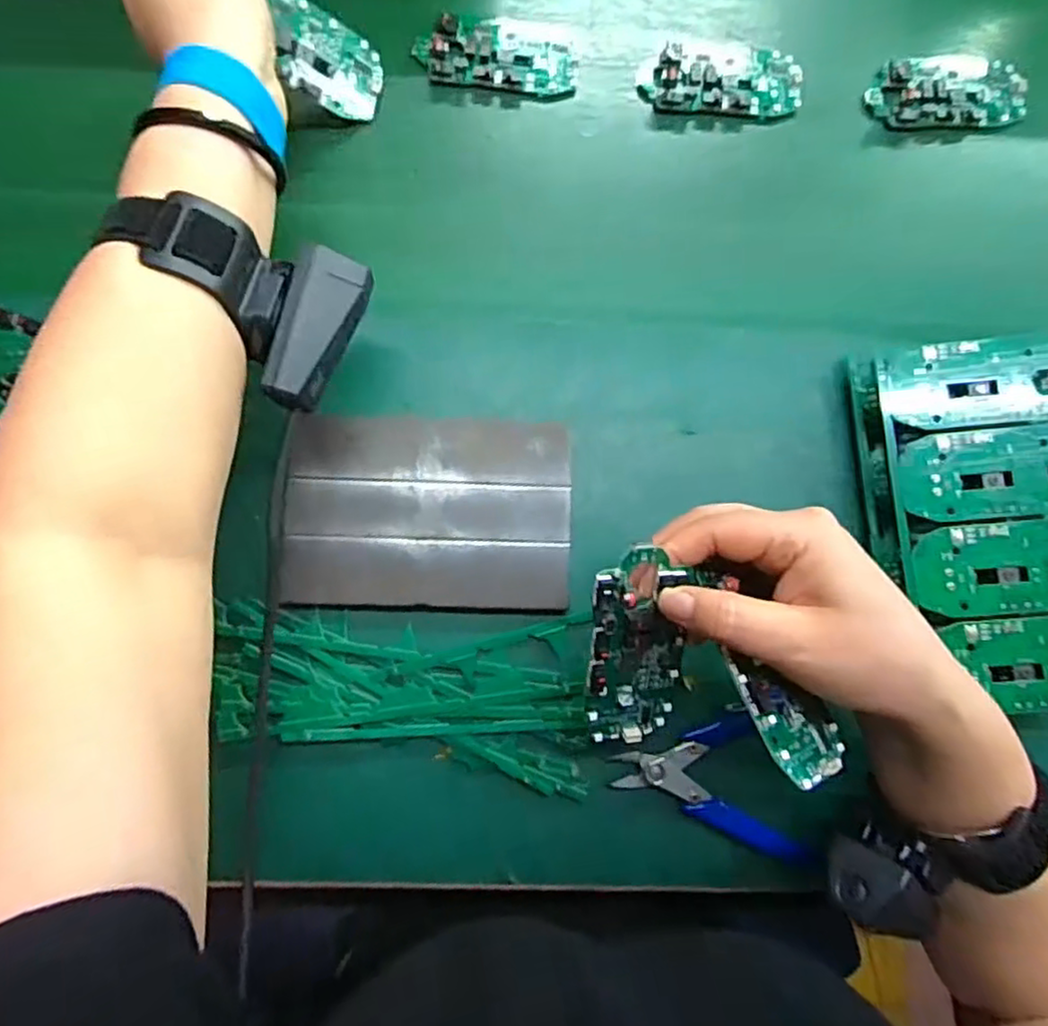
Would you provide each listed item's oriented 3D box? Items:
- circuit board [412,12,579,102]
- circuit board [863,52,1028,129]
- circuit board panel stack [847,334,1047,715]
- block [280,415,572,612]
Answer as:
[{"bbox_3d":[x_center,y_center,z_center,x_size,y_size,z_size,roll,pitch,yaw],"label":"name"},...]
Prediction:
[{"bbox_3d":[-0.016,-0.283,0.414,0.097,0.020,0.050,0,76,0],"label":"circuit board"},{"bbox_3d":[0.268,-0.266,0.429,0.098,0.013,0.050,-8,76,-2],"label":"circuit board"},{"bbox_3d":[0.249,0.004,0.361,0.115,0.044,0.194,-4,76,-1],"label":"circuit board panel stack"},{"bbox_3d":[-0.049,-0.001,0.357,0.145,0.013,0.100,2,83,-4],"label":"block"}]

